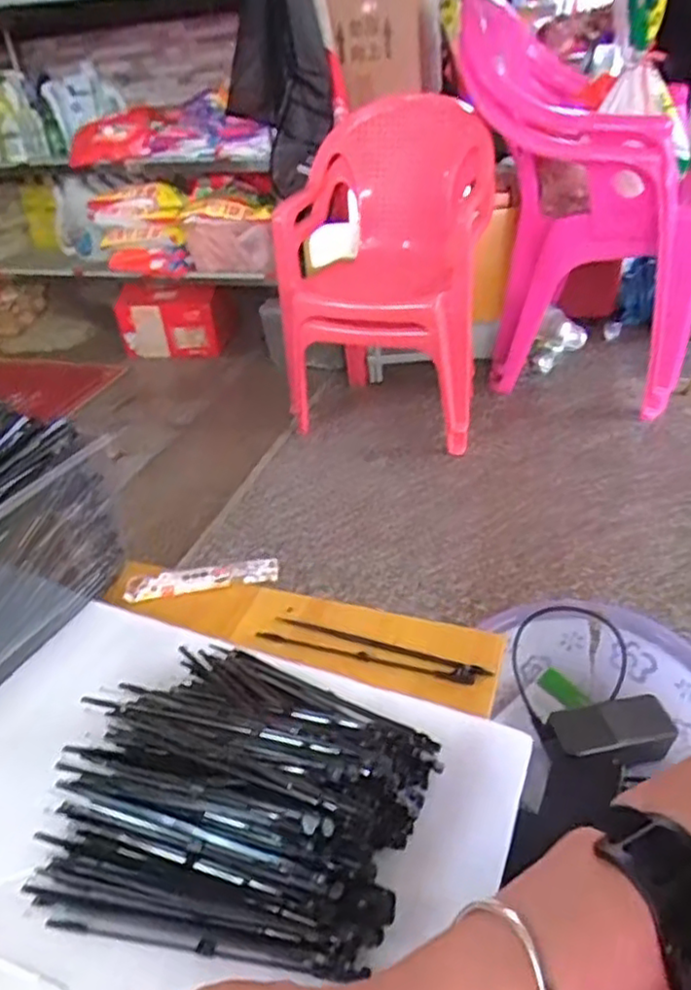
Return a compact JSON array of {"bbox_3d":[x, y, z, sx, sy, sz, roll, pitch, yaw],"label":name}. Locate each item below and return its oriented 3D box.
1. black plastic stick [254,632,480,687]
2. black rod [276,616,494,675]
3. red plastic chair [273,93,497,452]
[{"bbox_3d":[0.012,0.125,0.522,0.174,0.005,0.009,8,37,17],"label":"black plastic stick"},{"bbox_3d":[0.025,0.117,0.528,0.177,0.006,0.010,11,38,21],"label":"black rod"},{"bbox_3d":[0.094,-0.575,1.725,0.510,0.695,0.530,4,37,14],"label":"red plastic chair"}]

